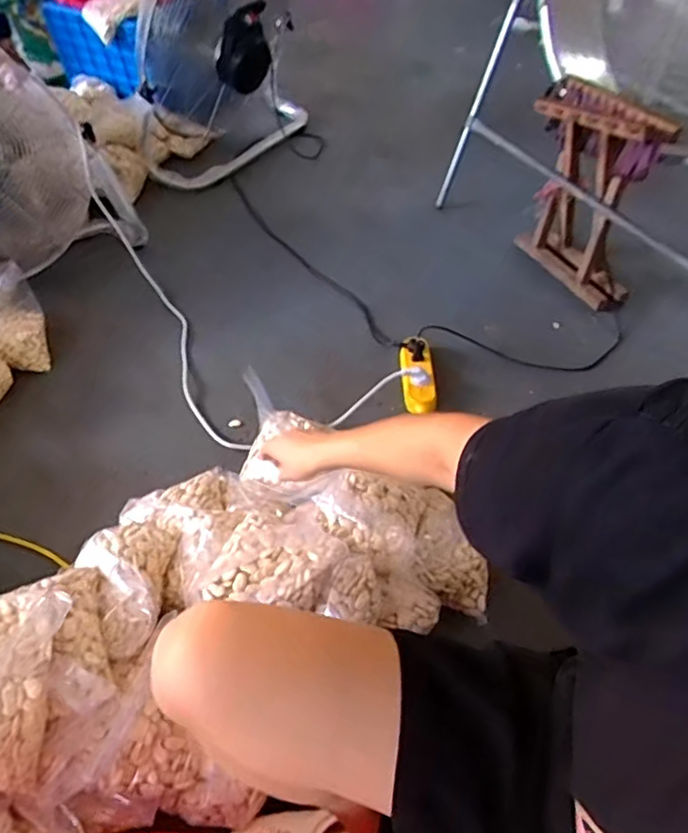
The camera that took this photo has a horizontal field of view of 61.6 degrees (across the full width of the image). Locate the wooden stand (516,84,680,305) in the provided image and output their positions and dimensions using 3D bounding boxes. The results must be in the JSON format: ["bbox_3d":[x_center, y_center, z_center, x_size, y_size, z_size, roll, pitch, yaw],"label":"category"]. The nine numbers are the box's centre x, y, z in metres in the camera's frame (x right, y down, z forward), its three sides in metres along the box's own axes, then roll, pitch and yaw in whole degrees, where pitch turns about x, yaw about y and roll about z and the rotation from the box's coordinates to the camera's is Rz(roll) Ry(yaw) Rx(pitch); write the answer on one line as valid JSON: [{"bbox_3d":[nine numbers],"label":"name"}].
[{"bbox_3d":[0.495,-0.457,1.202,0.114,0.371,0.310,-32,54,-22],"label":"wooden stand"}]

